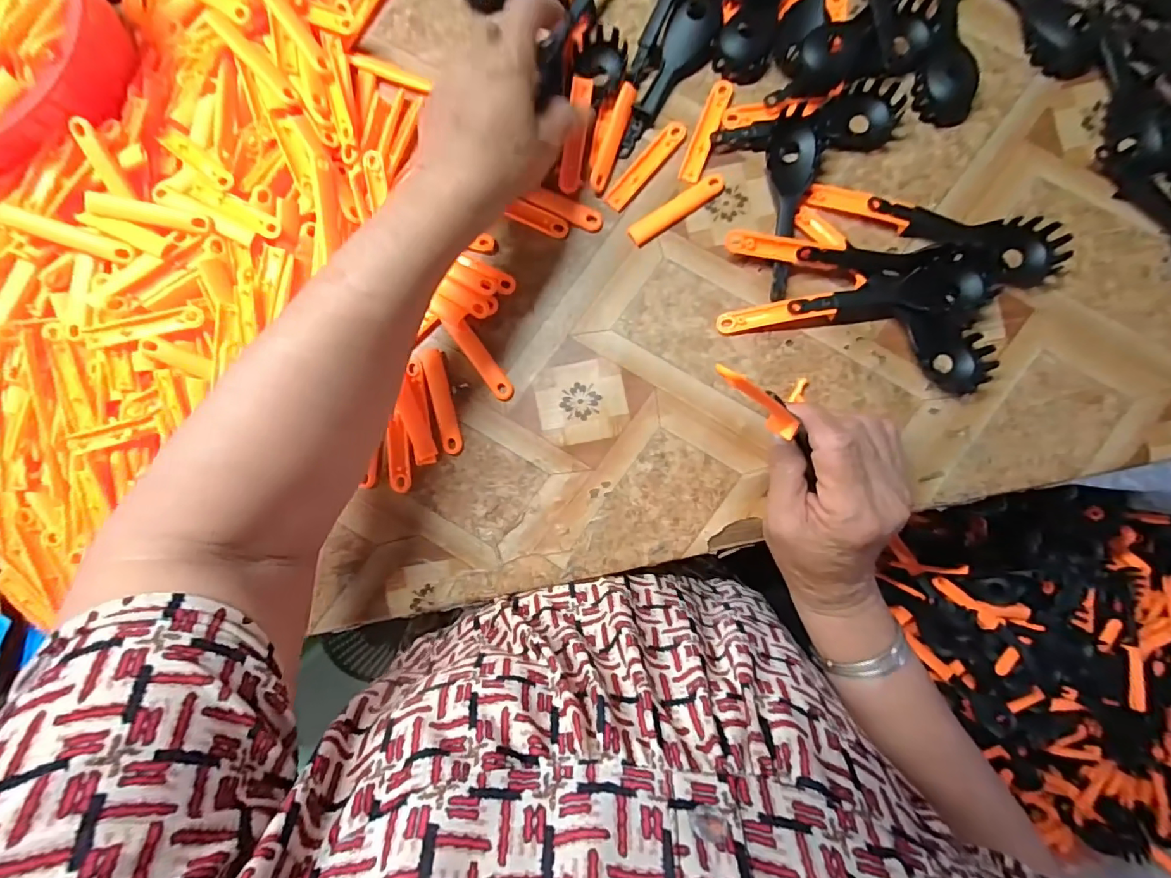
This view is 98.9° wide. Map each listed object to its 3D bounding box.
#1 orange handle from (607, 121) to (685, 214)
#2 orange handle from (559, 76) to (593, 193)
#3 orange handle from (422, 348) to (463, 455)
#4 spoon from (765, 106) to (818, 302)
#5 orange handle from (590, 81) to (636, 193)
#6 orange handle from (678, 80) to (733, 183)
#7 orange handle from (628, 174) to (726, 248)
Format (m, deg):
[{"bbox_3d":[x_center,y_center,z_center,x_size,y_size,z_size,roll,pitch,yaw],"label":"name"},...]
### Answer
[{"bbox_3d":[0.043,-0.196,0.356,0.017,0.004,0.075,43,91,4],"label":"orange handle"},{"bbox_3d":[-0.007,-0.212,0.350,0.015,0.013,0.074,9,89,3],"label":"orange handle"},{"bbox_3d":[-0.102,-0.027,0.356,0.016,0.004,0.075,-16,87,3],"label":"orange handle"},{"bbox_3d":[0.134,-0.157,0.340,0.033,0.020,0.120,9,89,3],"label":"spoon"},{"bbox_3d":[0.019,-0.212,0.353,0.012,0.009,0.074,19,89,4],"label":"orange handle"},{"bbox_3d":[0.085,-0.218,0.353,0.015,0.004,0.074,22,90,4],"label":"orange handle"},{"bbox_3d":[0.065,-0.165,0.357,0.075,0.004,0.017,-33,87,2],"label":"orange handle"}]

